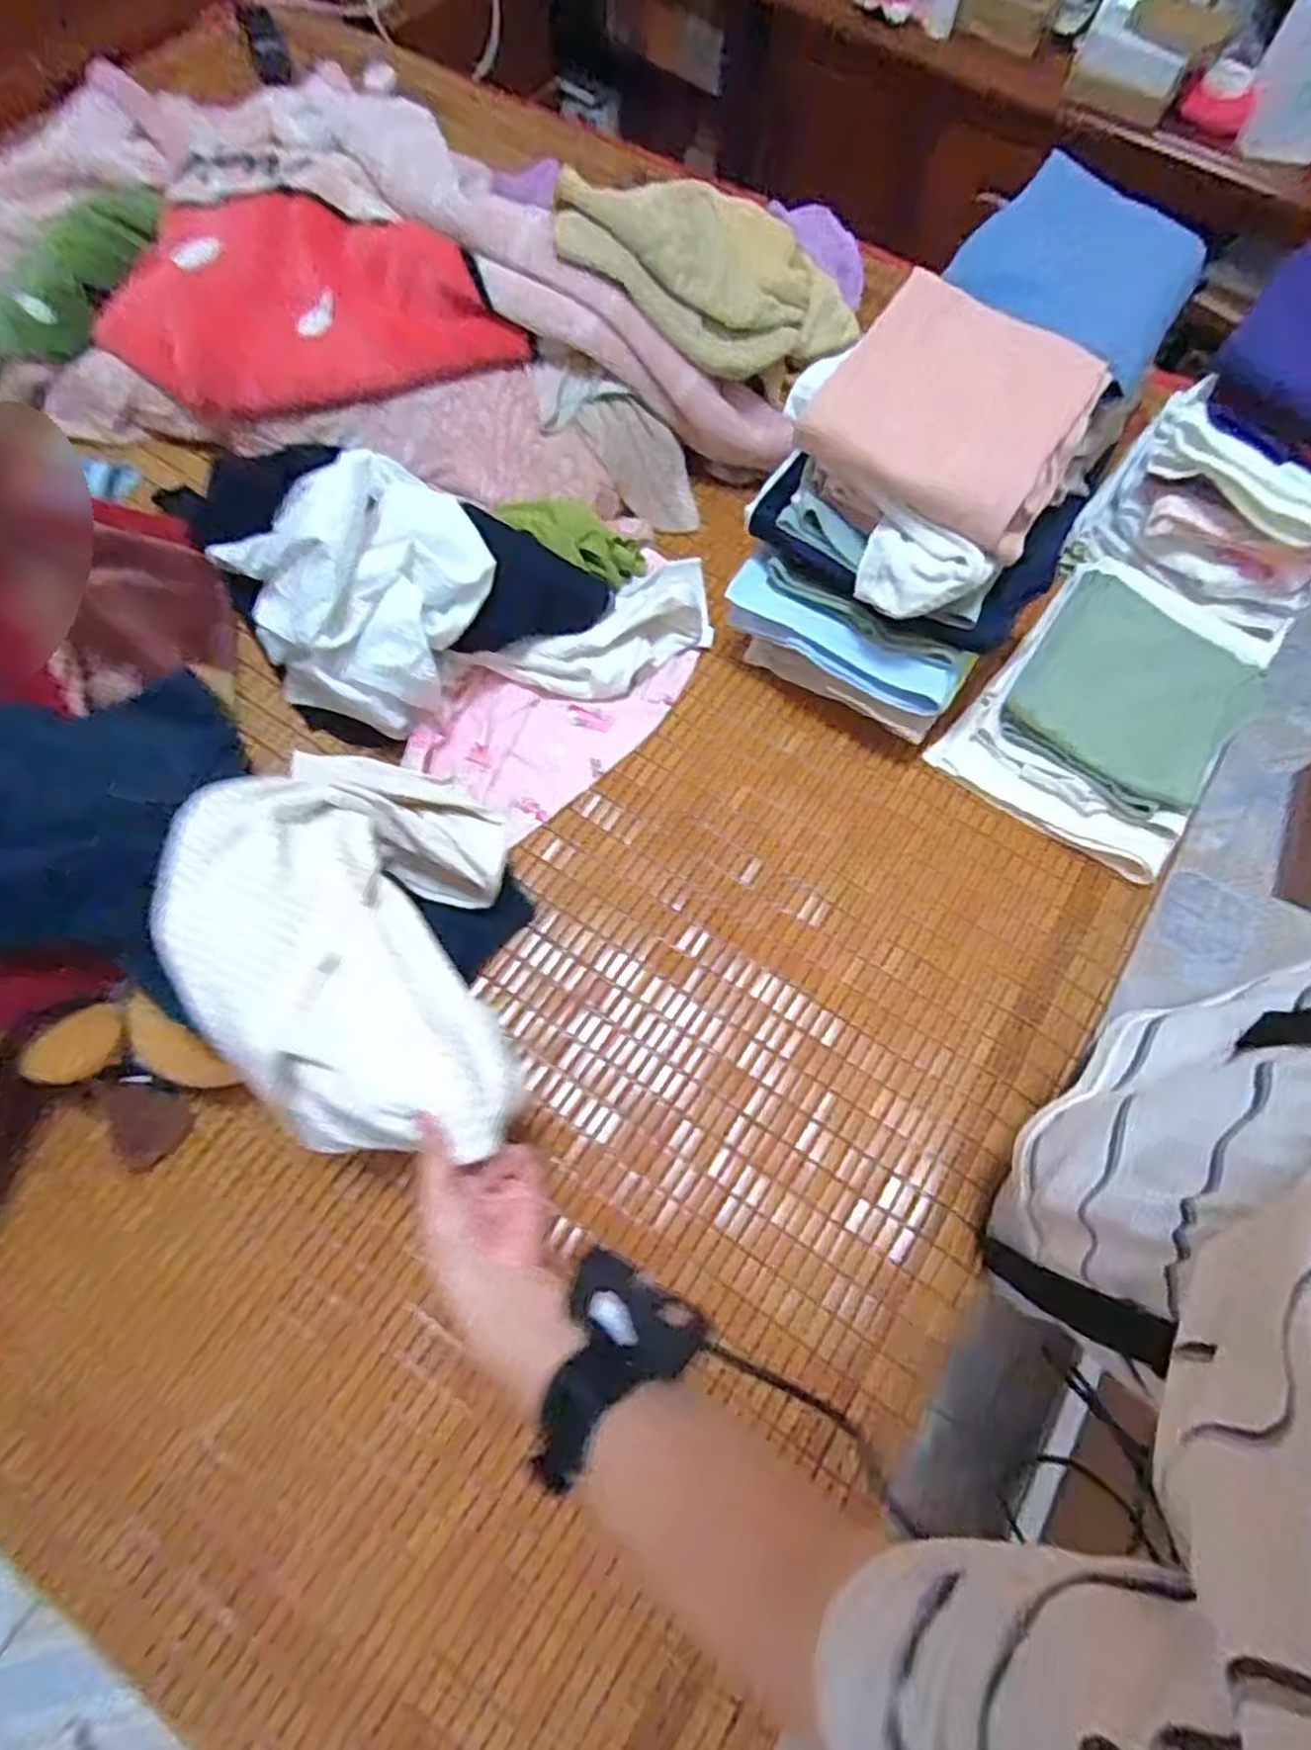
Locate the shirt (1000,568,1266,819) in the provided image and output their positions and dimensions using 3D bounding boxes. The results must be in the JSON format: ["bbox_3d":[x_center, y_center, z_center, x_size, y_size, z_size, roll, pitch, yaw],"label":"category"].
[{"bbox_3d":[0.500,-0.197,0.825,0.210,0.050,0.221,38,72,12],"label":"shirt"}]

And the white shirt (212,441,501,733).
[{"bbox_3d":[-0.266,-0.277,0.768,0.185,0.182,0.194,1,68,-2],"label":"white shirt"}]

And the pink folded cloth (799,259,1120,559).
[{"bbox_3d":[0.276,-0.427,0.704,0.221,0.062,0.235,28,70,9],"label":"pink folded cloth"}]

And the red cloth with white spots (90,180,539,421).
[{"bbox_3d":[-0.389,-0.646,0.905,0.504,0.065,0.232,9,104,6],"label":"red cloth with white spots"}]

